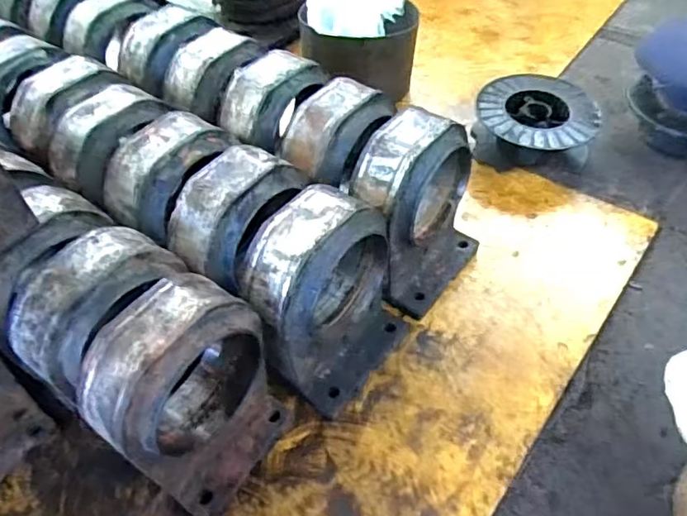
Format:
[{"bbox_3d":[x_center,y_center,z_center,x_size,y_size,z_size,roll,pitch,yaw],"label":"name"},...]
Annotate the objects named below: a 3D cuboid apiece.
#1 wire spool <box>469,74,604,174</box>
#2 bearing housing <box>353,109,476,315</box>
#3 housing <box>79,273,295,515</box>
[{"bbox_3d":[0.428,-0.295,1.277,0.257,0.110,0.237,-2,49,2],"label":"wire spool"},{"bbox_3d":[0.131,-0.080,0.963,0.143,0.316,0.209,32,58,27],"label":"bearing housing"},{"bbox_3d":[-0.192,0.184,0.747,0.135,0.311,0.210,25,55,23],"label":"housing"}]

